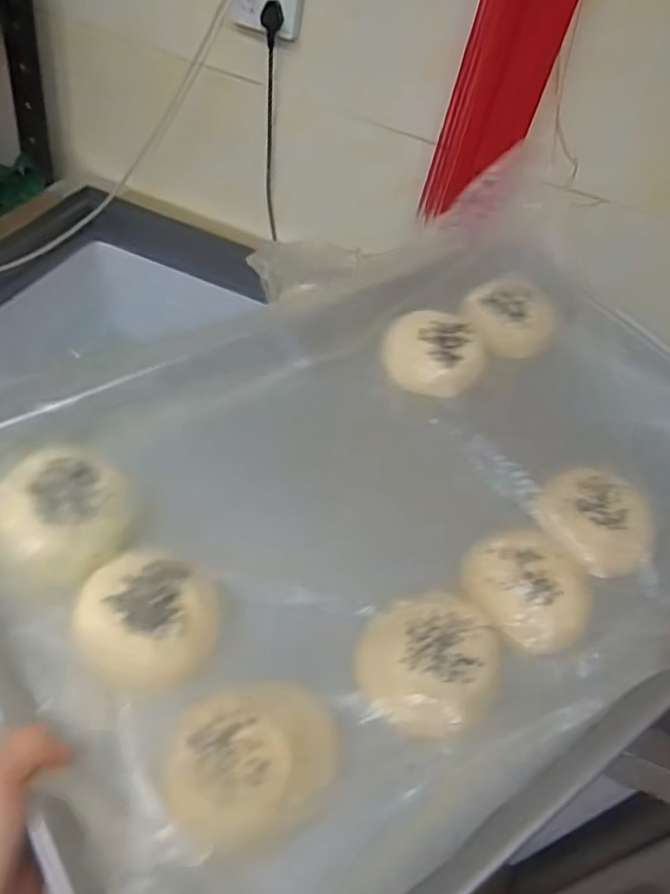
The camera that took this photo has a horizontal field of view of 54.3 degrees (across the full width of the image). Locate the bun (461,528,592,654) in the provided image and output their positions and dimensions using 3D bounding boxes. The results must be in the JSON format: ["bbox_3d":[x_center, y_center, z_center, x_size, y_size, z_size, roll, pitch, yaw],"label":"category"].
[{"bbox_3d":[0.136,0.104,0.469,0.084,0.038,0.084,-2,57,4],"label":"bun"}]

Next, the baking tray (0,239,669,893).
[{"bbox_3d":[0.056,0.034,0.496,0.592,0.052,0.428,-23,61,-25],"label":"baking tray"}]

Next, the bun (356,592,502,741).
[{"bbox_3d":[0.061,0.142,0.423,0.091,0.035,0.086,5,54,-6],"label":"bun"}]

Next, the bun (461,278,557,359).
[{"bbox_3d":[0.164,-0.125,0.630,0.072,0.053,0.073,-1,31,-11],"label":"bun"}]

